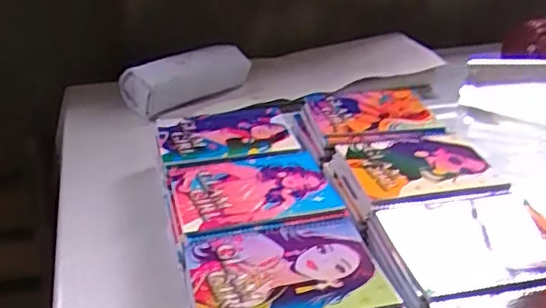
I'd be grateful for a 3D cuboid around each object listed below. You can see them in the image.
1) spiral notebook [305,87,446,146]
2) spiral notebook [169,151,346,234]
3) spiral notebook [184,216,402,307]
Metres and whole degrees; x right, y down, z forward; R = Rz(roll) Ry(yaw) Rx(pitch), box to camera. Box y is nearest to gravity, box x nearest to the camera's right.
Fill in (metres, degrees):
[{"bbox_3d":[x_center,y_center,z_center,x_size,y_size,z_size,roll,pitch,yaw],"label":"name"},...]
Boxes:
[{"bbox_3d":[0.170,-0.067,0.959,0.207,0.014,0.180,-4,33,-10],"label":"spiral notebook"},{"bbox_3d":[-0.025,0.044,0.753,0.202,0.010,0.154,-6,30,-12],"label":"spiral notebook"},{"bbox_3d":[0.014,0.125,0.615,0.199,0.010,0.153,-6,30,-13],"label":"spiral notebook"}]

